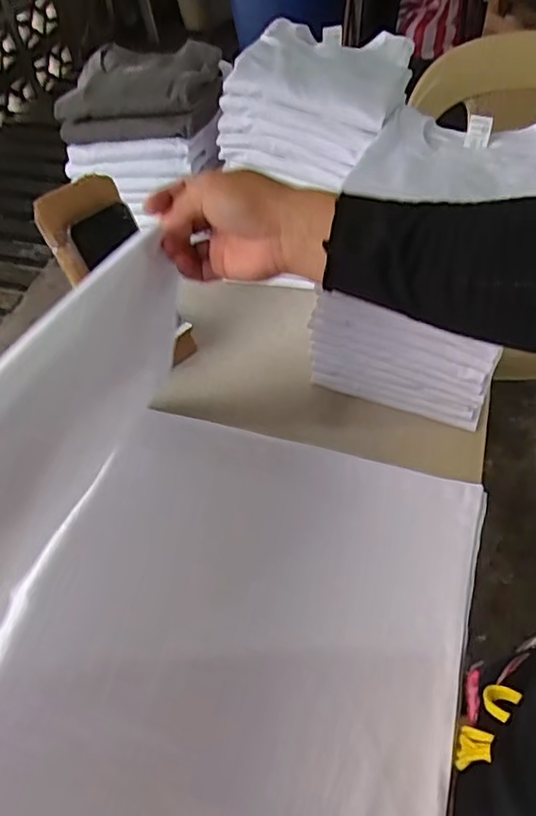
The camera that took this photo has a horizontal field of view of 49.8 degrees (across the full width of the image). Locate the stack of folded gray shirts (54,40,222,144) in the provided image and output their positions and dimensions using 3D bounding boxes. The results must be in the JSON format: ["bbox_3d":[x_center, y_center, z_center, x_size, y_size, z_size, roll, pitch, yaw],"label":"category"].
[{"bbox_3d":[-0.164,-0.421,0.750,0.186,0.054,0.187,6,54,10],"label":"stack of folded gray shirts"}]

